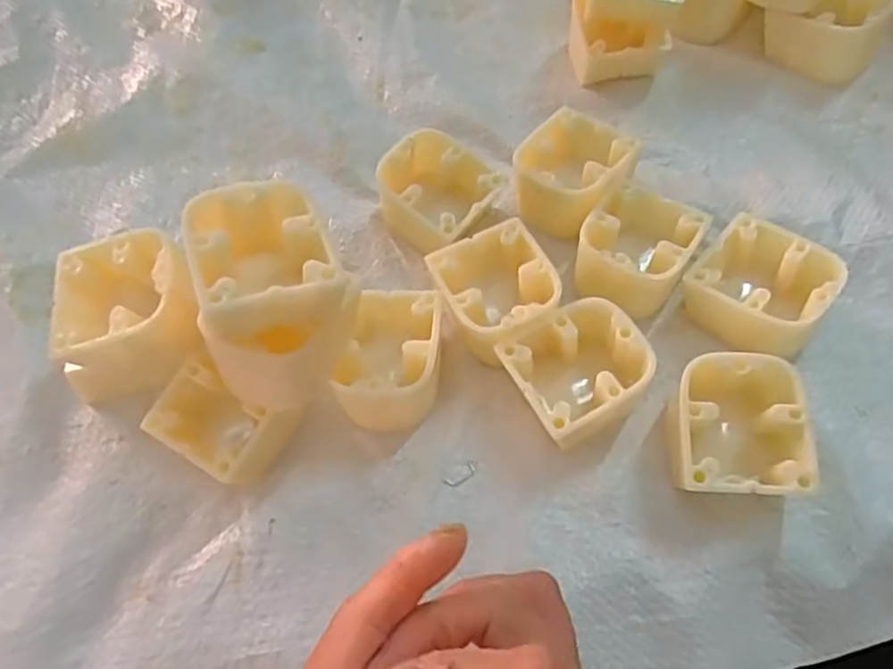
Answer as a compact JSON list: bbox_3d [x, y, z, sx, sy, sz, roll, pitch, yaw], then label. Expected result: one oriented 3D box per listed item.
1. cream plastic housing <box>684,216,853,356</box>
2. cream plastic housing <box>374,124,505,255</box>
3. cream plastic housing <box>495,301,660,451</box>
[{"bbox_3d":[0.143,-0.021,0.307,0.056,0.032,0.051,34,69,20],"label":"cream plastic housing"},{"bbox_3d":[-0.005,-0.071,0.344,0.054,0.034,0.053,29,68,18],"label":"cream plastic housing"},{"bbox_3d":[0.059,0.018,0.293,0.056,0.033,0.052,-28,63,-11],"label":"cream plastic housing"}]

